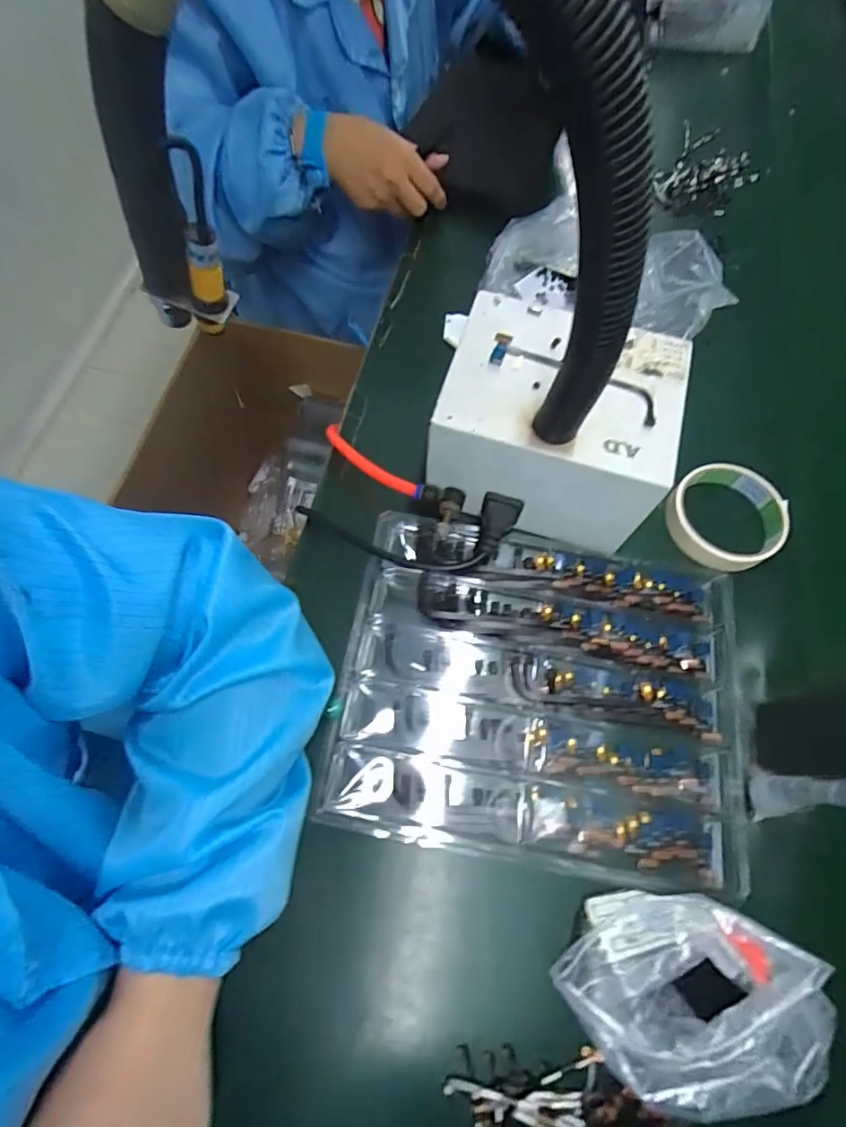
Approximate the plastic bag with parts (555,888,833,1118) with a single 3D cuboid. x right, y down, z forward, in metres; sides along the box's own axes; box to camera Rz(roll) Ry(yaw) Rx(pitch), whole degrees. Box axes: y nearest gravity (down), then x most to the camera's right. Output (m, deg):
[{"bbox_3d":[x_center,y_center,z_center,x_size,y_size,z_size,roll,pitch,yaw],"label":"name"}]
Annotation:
[{"bbox_3d":[0.135,0.223,0.280,0.132,0.068,0.080,-4,68,-4],"label":"plastic bag with parts"}]

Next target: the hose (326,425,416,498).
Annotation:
[{"bbox_3d":[-0.050,-0.085,0.426,0.019,0.015,0.112,-40,59,-17],"label":"hose"}]

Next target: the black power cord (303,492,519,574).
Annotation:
[{"bbox_3d":[-0.012,-0.020,0.398,0.169,0.028,0.057,-4,67,9],"label":"black power cord"}]

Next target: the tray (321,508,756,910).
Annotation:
[{"bbox_3d":[0.085,0.084,0.364,0.269,0.014,0.216,10,68,2],"label":"tray"}]

